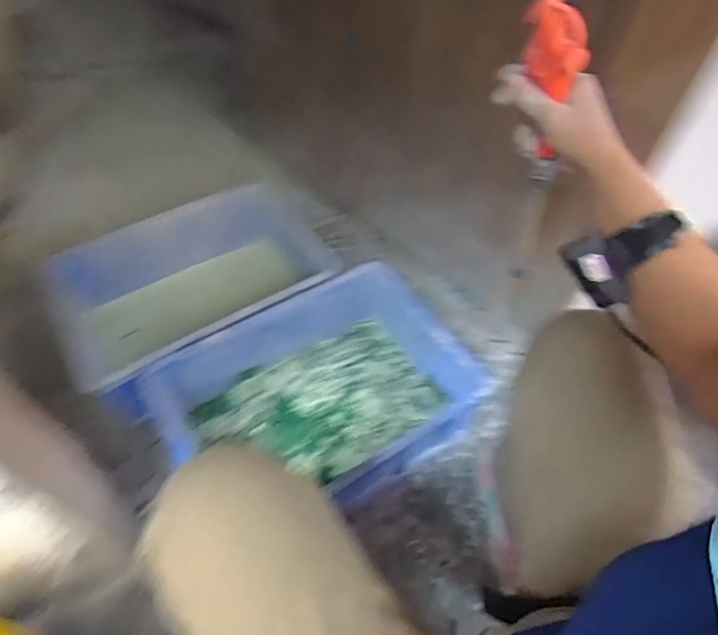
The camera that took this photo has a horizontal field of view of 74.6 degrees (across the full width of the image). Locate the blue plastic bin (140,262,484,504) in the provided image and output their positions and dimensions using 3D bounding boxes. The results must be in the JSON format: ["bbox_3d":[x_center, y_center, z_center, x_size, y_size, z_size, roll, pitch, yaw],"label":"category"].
[{"bbox_3d":[-0.067,0.137,0.836,0.496,0.152,0.343,-26,56,-20],"label":"blue plastic bin"}]

